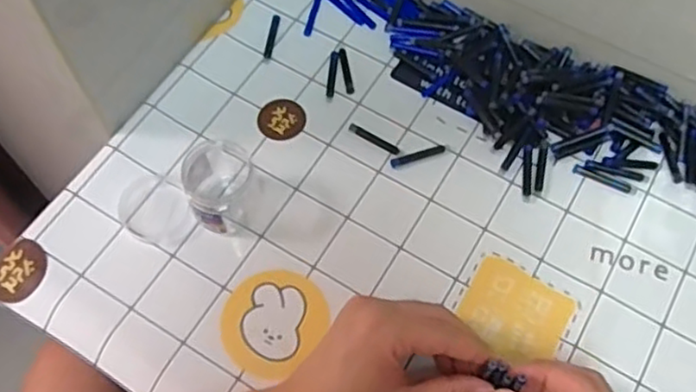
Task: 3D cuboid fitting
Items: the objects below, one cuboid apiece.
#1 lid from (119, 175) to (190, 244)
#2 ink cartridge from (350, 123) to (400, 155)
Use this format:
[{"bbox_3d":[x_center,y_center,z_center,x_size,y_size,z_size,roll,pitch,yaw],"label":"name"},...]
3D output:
[{"bbox_3d":[-0.151,0.010,0.528,0.056,0.006,0.050,39,69,17],"label":"lid"},{"bbox_3d":[0.022,-0.047,0.558,0.046,0.004,0.008,29,66,13],"label":"ink cartridge"}]

